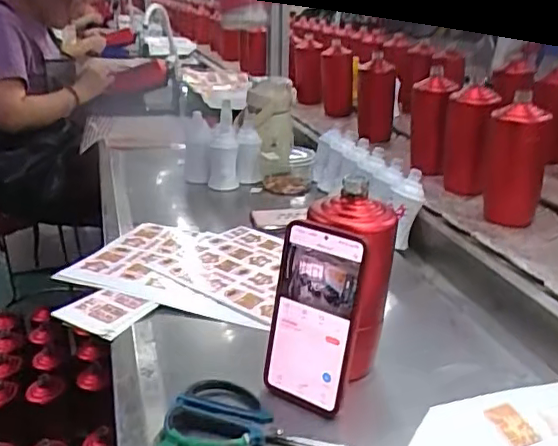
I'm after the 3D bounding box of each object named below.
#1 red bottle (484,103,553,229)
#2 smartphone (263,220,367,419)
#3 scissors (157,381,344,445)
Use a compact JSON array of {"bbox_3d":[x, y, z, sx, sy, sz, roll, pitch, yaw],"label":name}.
[{"bbox_3d":[0.371,-0.095,0.891,0.090,0.177,0.067,10,25,20],"label":"red bottle"},{"bbox_3d":[0.028,0.086,0.514,0.079,0.165,0.013,14,12,30],"label":"smartphone"},{"bbox_3d":[-0.021,0.173,0.503,0.159,0.020,0.088,-2,24,-6],"label":"scissors"}]

